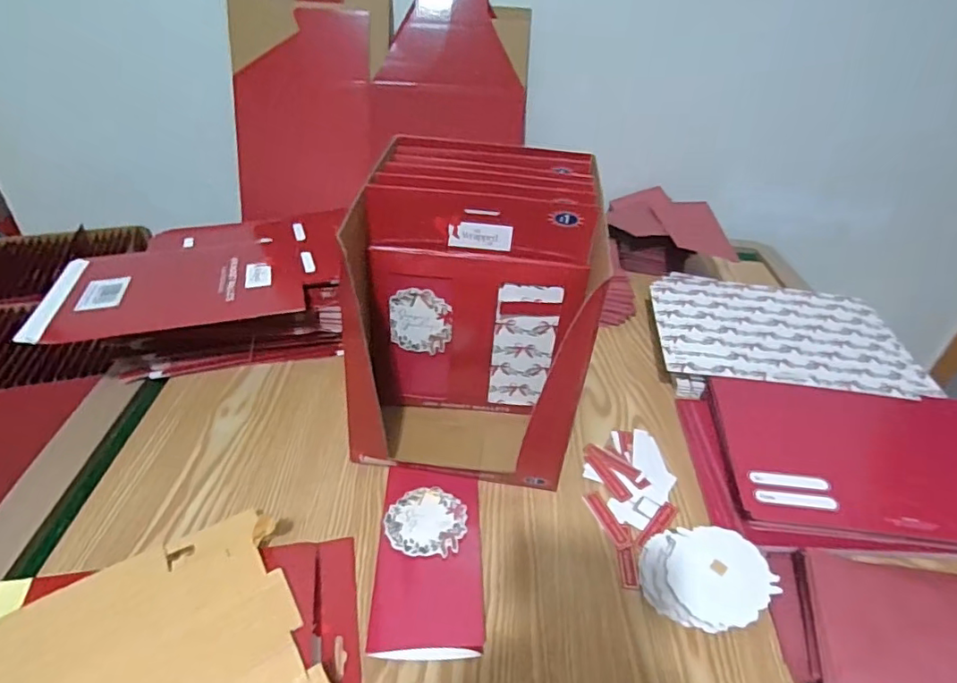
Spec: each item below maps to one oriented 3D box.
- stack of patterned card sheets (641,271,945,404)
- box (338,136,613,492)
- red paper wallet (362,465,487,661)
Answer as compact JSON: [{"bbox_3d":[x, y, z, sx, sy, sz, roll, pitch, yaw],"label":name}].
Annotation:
[{"bbox_3d":[0.357,-0.013,0.651,0.285,0.011,0.200,7,40,5],"label":"stack of patterned card sheets"},{"bbox_3d":[-0.005,-0.028,0.530,0.194,0.231,0.239,5,40,2],"label":"box"},{"bbox_3d":[-0.039,0.173,0.454,0.083,0.012,0.161,1,40,-2],"label":"red paper wallet"}]

